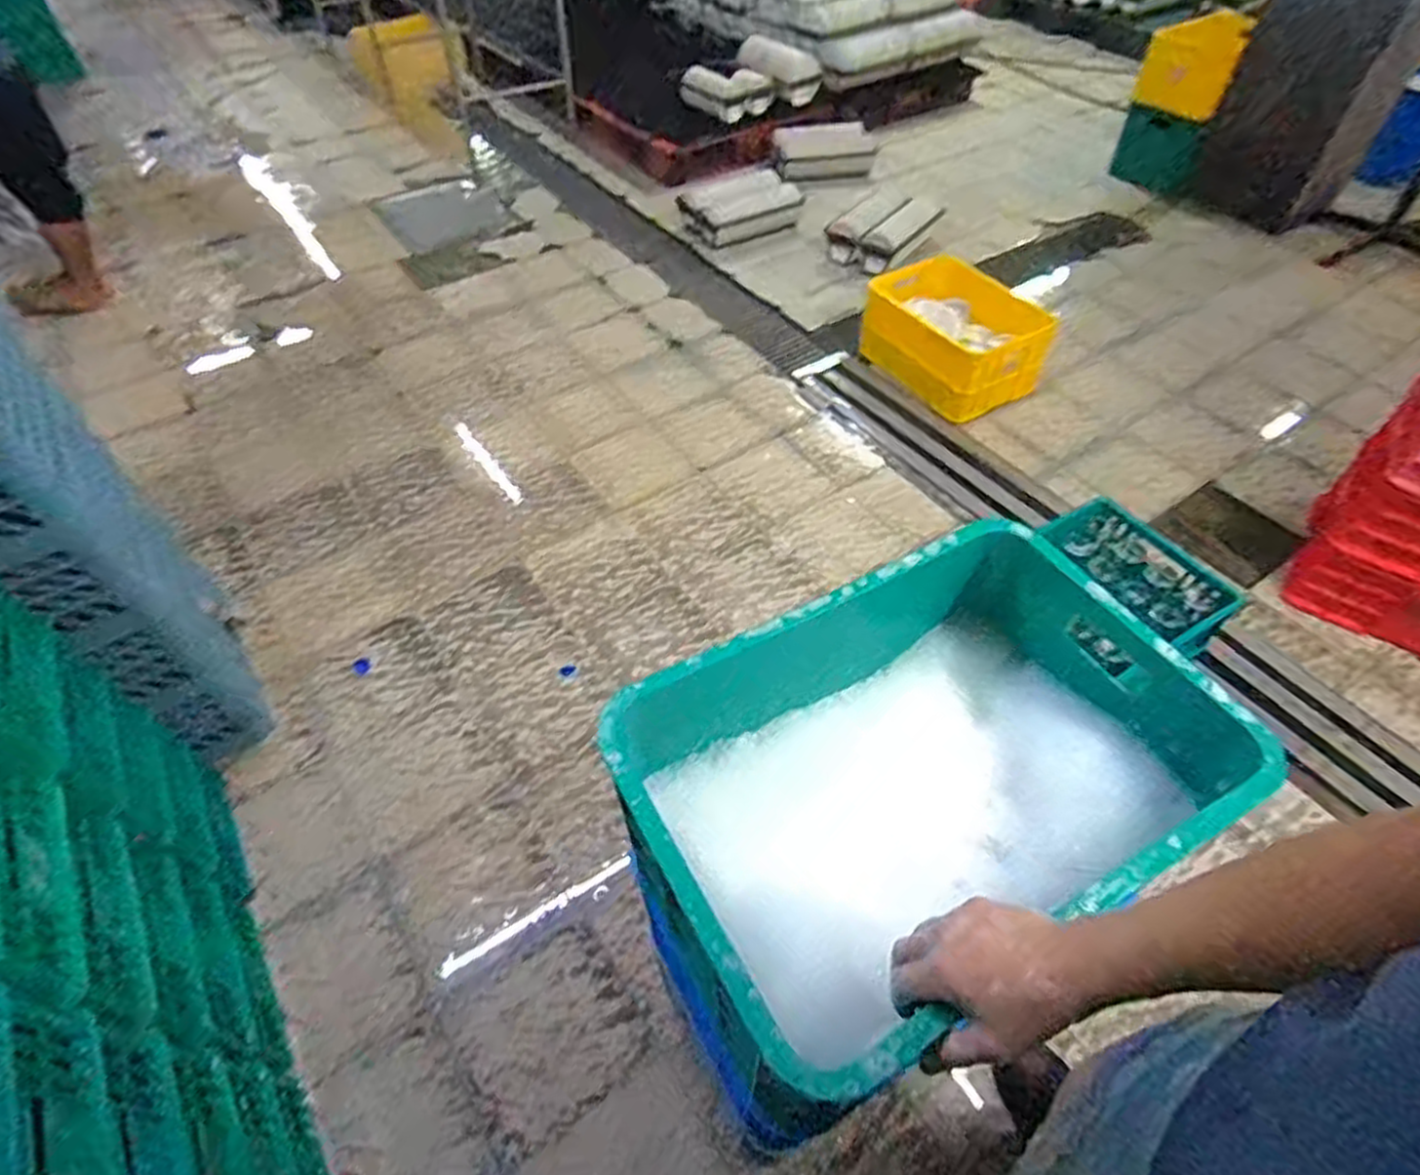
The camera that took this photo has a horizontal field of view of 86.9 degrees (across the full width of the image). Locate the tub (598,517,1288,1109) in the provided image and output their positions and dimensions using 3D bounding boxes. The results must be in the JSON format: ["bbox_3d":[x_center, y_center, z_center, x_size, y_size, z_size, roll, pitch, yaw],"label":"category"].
[{"bbox_3d":[0.210,0.195,0.743,0.541,0.219,0.358,-23,50,-20],"label":"tub"}]

